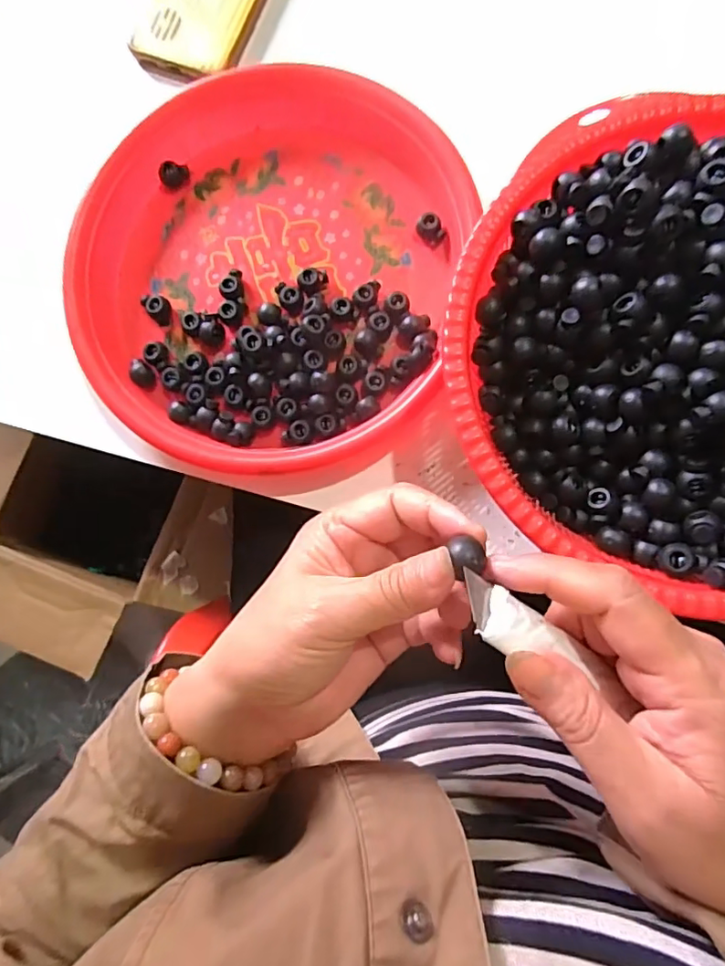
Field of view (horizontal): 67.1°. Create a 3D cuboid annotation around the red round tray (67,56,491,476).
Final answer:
[{"bbox_3d":[-0.060,-0.140,0.344,0.237,0.029,0.257,-1,84,5],"label":"red round tray"}]

